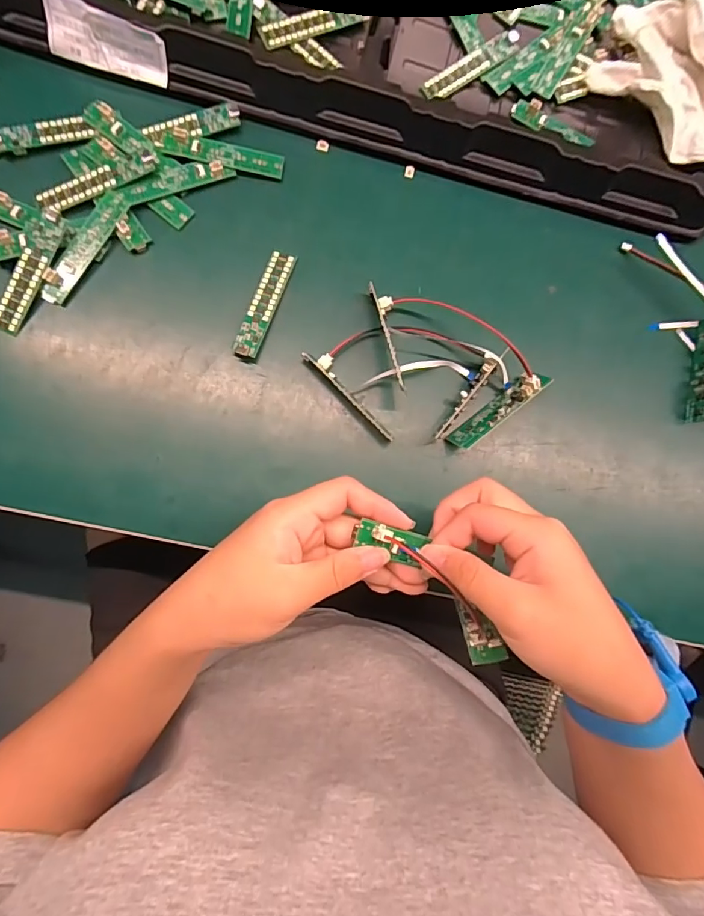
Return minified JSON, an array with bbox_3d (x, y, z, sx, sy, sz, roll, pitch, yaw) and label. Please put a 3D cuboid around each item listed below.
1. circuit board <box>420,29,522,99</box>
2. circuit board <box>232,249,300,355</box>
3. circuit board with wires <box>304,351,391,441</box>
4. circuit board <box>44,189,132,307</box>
[{"bbox_3d":[0.092,-0.299,0.357,0.087,0.007,0.019,-35,89,-9],"label":"circuit board"},{"bbox_3d":[-0.061,-0.108,0.330,0.017,0.010,0.081,21,82,-4],"label":"circuit board"},{"bbox_3d":[0.000,-0.044,0.327,0.082,0.016,0.015,44,81,-1],"label":"circuit board with wires"},{"bbox_3d":[-0.180,-0.142,0.318,0.017,0.004,0.085,34,84,-23],"label":"circuit board"}]

